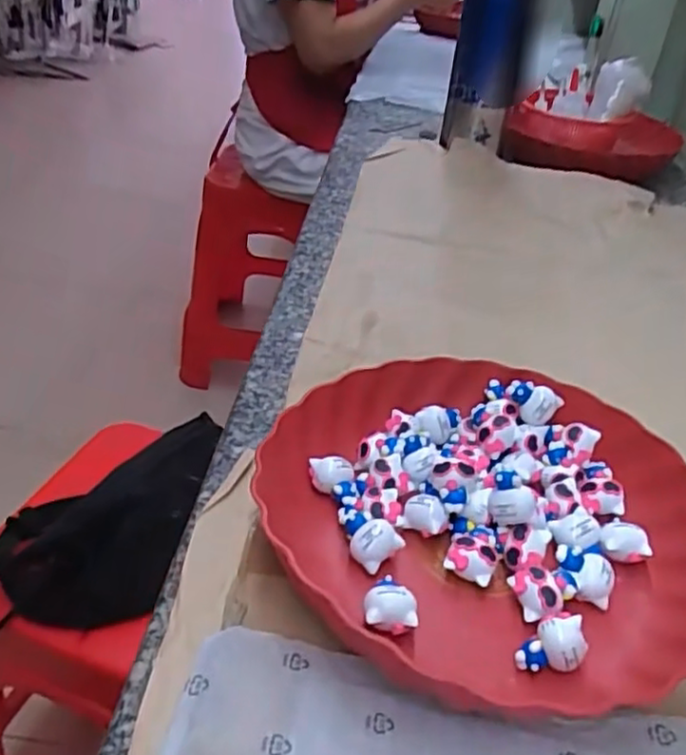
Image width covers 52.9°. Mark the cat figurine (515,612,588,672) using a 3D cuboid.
[{"bbox_3d":[0.098,0.126,0.324,0.030,0.022,0.017,-10,40,-20],"label":"cat figurine"}]

